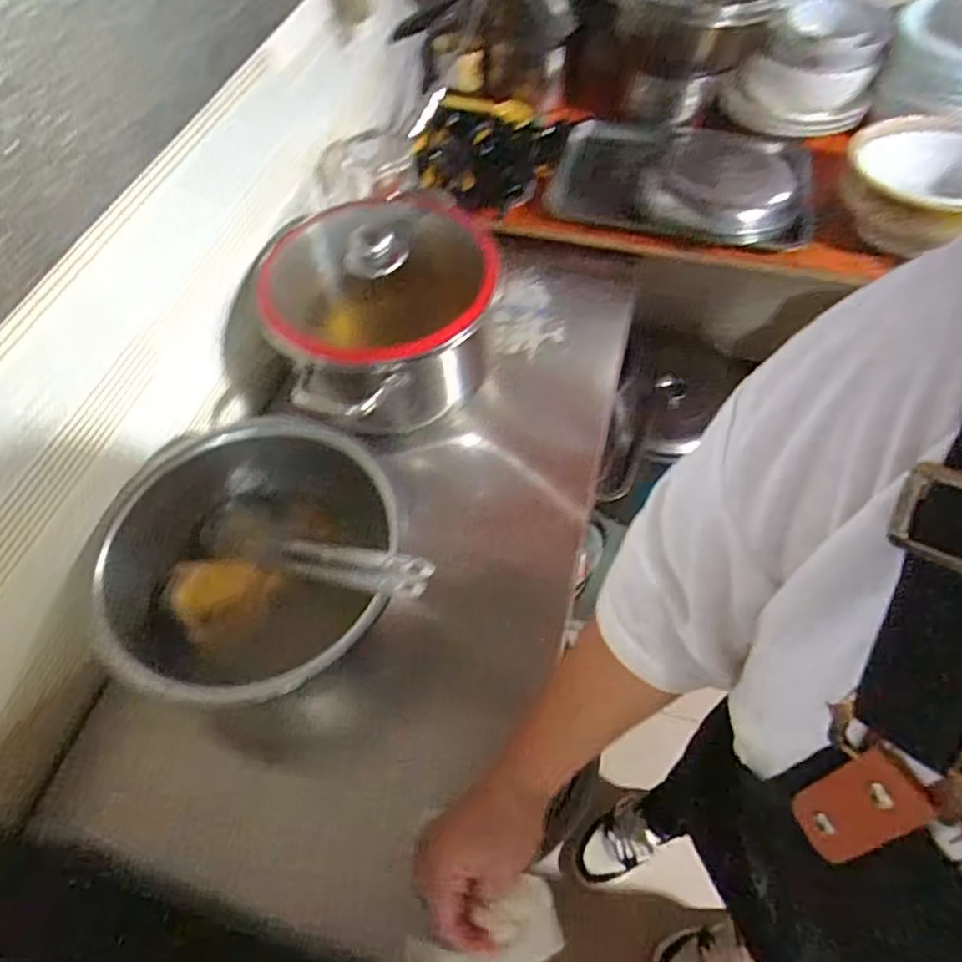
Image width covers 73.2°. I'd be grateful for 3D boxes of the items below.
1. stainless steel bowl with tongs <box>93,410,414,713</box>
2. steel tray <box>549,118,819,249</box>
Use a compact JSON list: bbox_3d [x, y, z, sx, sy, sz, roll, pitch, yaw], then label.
[{"bbox_3d":[-0.186,0.078,0.577,0.210,0.115,0.251,-2,56,1],"label":"stainless steel bowl with tongs"},{"bbox_3d":[0.270,-0.419,0.888,0.333,0.034,0.251,13,57,11],"label":"steel tray"}]

